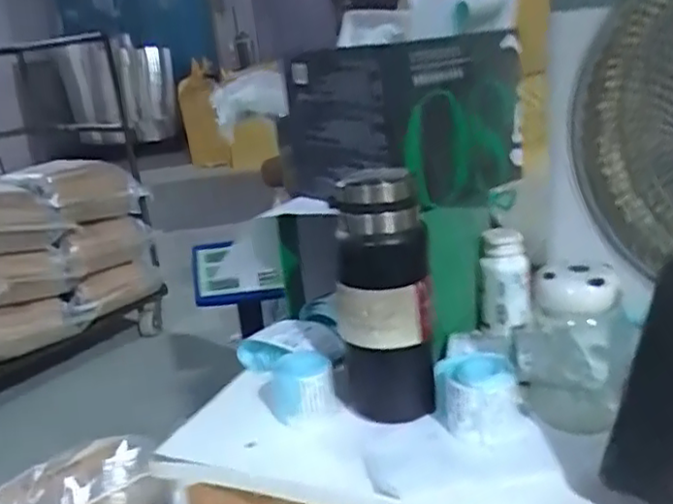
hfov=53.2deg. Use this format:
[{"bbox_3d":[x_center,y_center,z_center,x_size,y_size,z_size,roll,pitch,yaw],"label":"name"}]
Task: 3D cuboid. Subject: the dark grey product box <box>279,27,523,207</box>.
[{"bbox_3d":[0.063,-0.135,0.683,0.175,0.149,0.196,-18,22,-33],"label":"dark grey product box"}]

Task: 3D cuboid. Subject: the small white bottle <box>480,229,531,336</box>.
[{"bbox_3d":[0.179,0.029,0.721,0.051,0.099,0.055,-1,19,12],"label":"small white bottle"}]

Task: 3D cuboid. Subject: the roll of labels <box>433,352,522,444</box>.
[{"bbox_3d":[0.119,0.122,0.563,0.068,0.051,0.070,-4,19,3],"label":"roll of labels"}]

